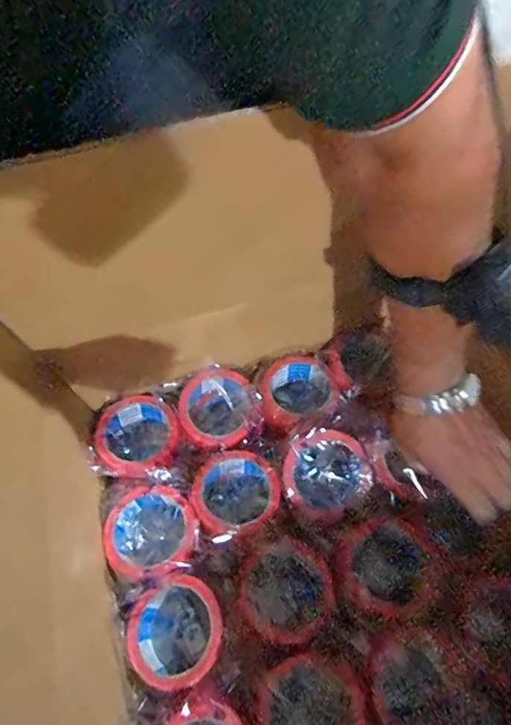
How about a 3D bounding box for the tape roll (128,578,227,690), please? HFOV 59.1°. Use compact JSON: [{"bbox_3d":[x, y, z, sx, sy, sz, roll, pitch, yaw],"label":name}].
[{"bbox_3d":[-0.080,0.272,0.457,0.092,0.057,0.088,-1,62,1],"label":"tape roll"}]

